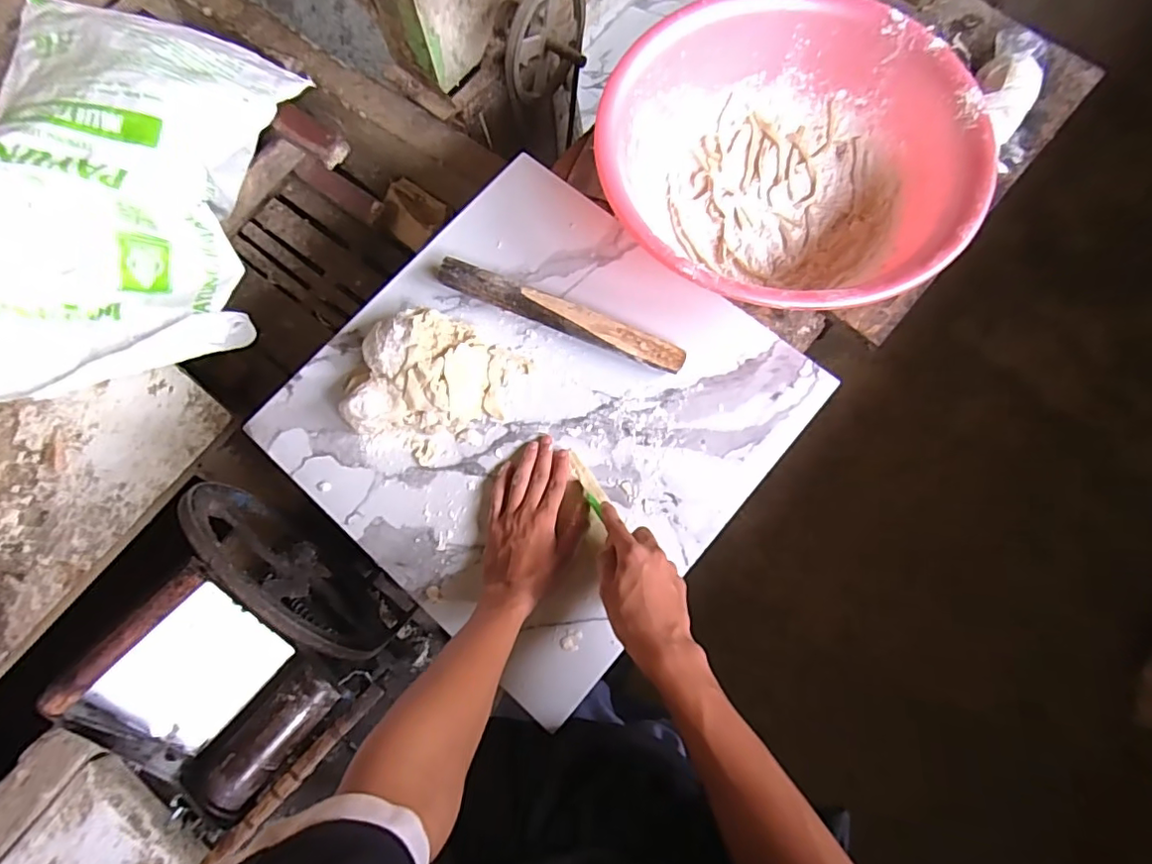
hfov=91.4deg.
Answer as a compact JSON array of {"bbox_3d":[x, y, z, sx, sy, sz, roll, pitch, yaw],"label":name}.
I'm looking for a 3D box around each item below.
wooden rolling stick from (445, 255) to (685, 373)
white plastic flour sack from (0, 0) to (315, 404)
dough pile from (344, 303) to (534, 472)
[{"bbox_3d":[-0.019,-0.134,0.654,0.296,0.033,0.034,23,76,6],"label":"wooden rolling stick"},{"bbox_3d":[-0.711,-0.367,0.857,0.416,0.169,0.662,2,75,1],"label":"white plastic flour sack"},{"bbox_3d":[-0.166,-0.053,0.624,0.168,0.061,0.160,24,76,7],"label":"dough pile"}]

